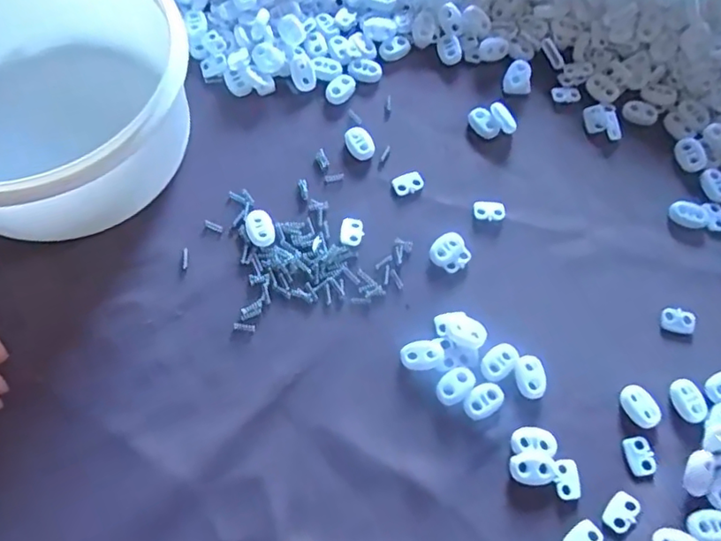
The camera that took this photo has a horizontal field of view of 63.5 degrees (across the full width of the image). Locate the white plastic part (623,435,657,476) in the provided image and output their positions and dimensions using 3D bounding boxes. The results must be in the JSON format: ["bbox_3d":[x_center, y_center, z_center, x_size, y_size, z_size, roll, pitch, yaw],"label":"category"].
[{"bbox_3d":[0.143,0.094,0.297,0.013,0.004,0.019,-9,68,-7],"label":"white plastic part"}]

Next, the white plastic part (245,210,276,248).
[{"bbox_3d":[-0.058,-0.024,0.338,0.016,0.004,0.022,-21,70,-12],"label":"white plastic part"}]

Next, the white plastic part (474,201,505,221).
[{"bbox_3d":[0.077,-0.037,0.351,0.018,0.004,0.012,5,67,-1],"label":"white plastic part"}]

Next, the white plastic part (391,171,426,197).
[{"bbox_3d":[0.030,-0.054,0.357,0.019,0.004,0.013,-16,69,-10],"label":"white plastic part"}]

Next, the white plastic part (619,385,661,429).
[{"bbox_3d":[0.147,0.071,0.306,0.016,0.004,0.022,-32,72,-15],"label":"white plastic part"}]

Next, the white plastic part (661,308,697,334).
[{"bbox_3d":[0.179,0.028,0.327,0.019,0.004,0.014,10,67,1],"label":"white plastic part"}]

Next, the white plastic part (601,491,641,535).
[{"bbox_3d":[0.128,0.118,0.285,0.019,0.004,0.013,-40,75,-18],"label":"white plastic part"}]

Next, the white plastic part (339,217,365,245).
[{"bbox_3d":[-0.005,-0.023,0.341,0.013,0.004,0.018,0,67,-4],"label":"white plastic part"}]

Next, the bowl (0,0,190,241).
[{"bbox_3d":[-0.180,-0.095,0.325,0.156,0.077,0.153,-29,72,-14],"label":"bowl"}]

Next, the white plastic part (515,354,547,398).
[{"bbox_3d":[0.091,0.056,0.309,0.016,0.004,0.022,-2,67,-4],"label":"white plastic part"}]

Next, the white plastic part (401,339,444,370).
[{"bbox_3d":[0.033,0.045,0.313,0.023,0.004,0.015,-6,68,-6],"label":"white plastic part"}]

